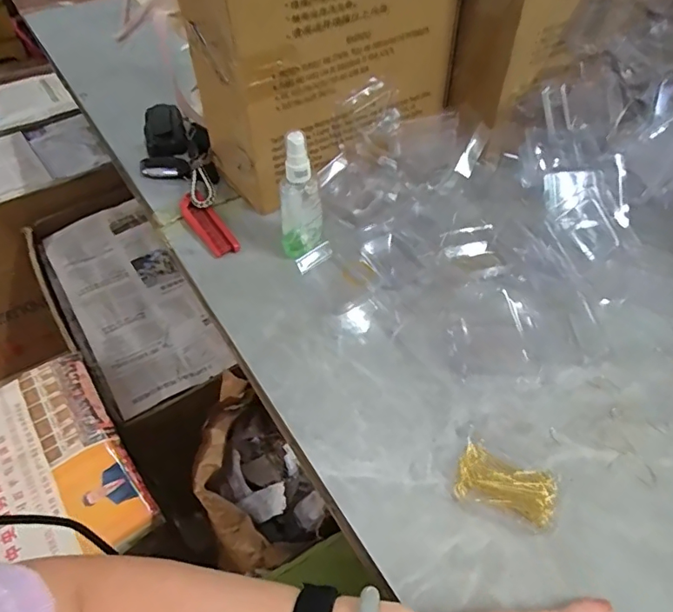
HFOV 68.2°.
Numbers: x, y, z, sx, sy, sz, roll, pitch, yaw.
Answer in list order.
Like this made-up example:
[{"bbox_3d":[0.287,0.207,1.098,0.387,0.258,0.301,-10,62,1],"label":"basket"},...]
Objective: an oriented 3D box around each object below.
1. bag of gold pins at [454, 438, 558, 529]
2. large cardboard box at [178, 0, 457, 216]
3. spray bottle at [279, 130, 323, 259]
[{"bbox_3d":[0.125,0.131,0.368,0.067,0.012,0.043,18,52,14],"label":"bag of gold pins"},{"bbox_3d":[-0.012,-0.284,0.564,0.276,0.267,0.110,-27,55,-22],"label":"large cardboard box"},{"bbox_3d":[-0.036,-0.108,0.494,0.041,0.131,0.033,-3,50,-4],"label":"spray bottle"}]

